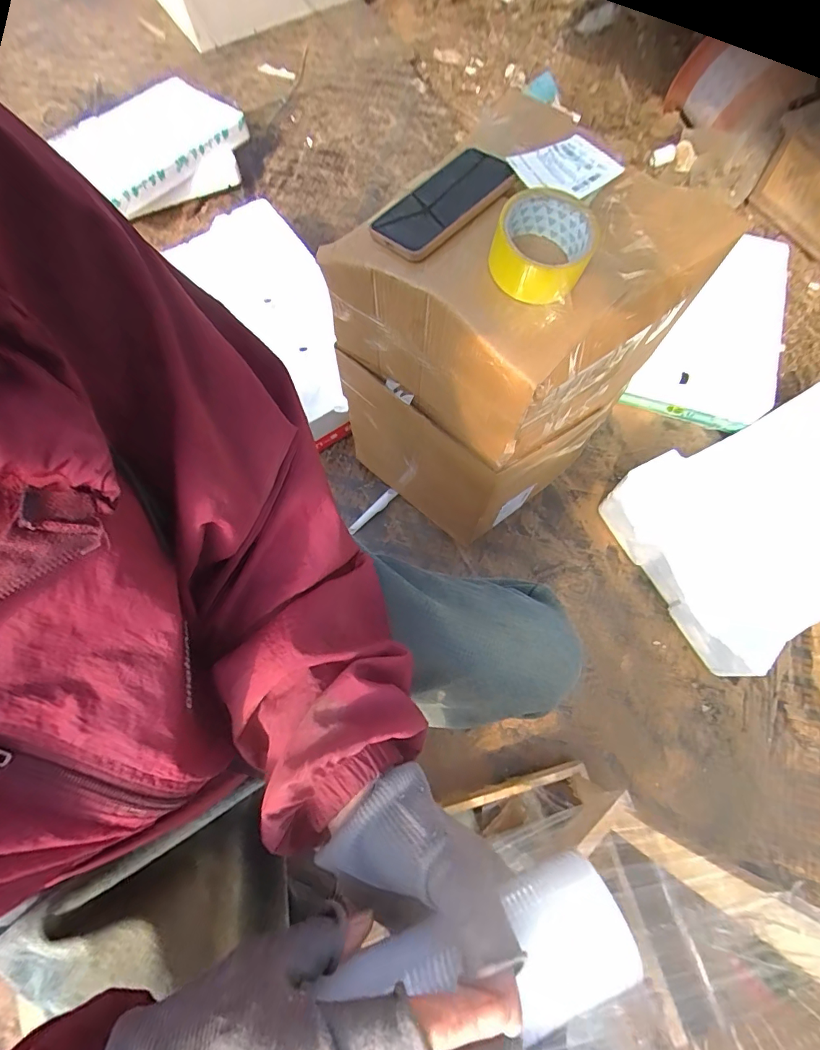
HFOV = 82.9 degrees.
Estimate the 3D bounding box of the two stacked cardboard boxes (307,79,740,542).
[{"bbox_3d":[0.145,-0.248,0.692,0.299,0.502,0.357,43,77,14],"label":"two stacked cardboard boxes"}]

